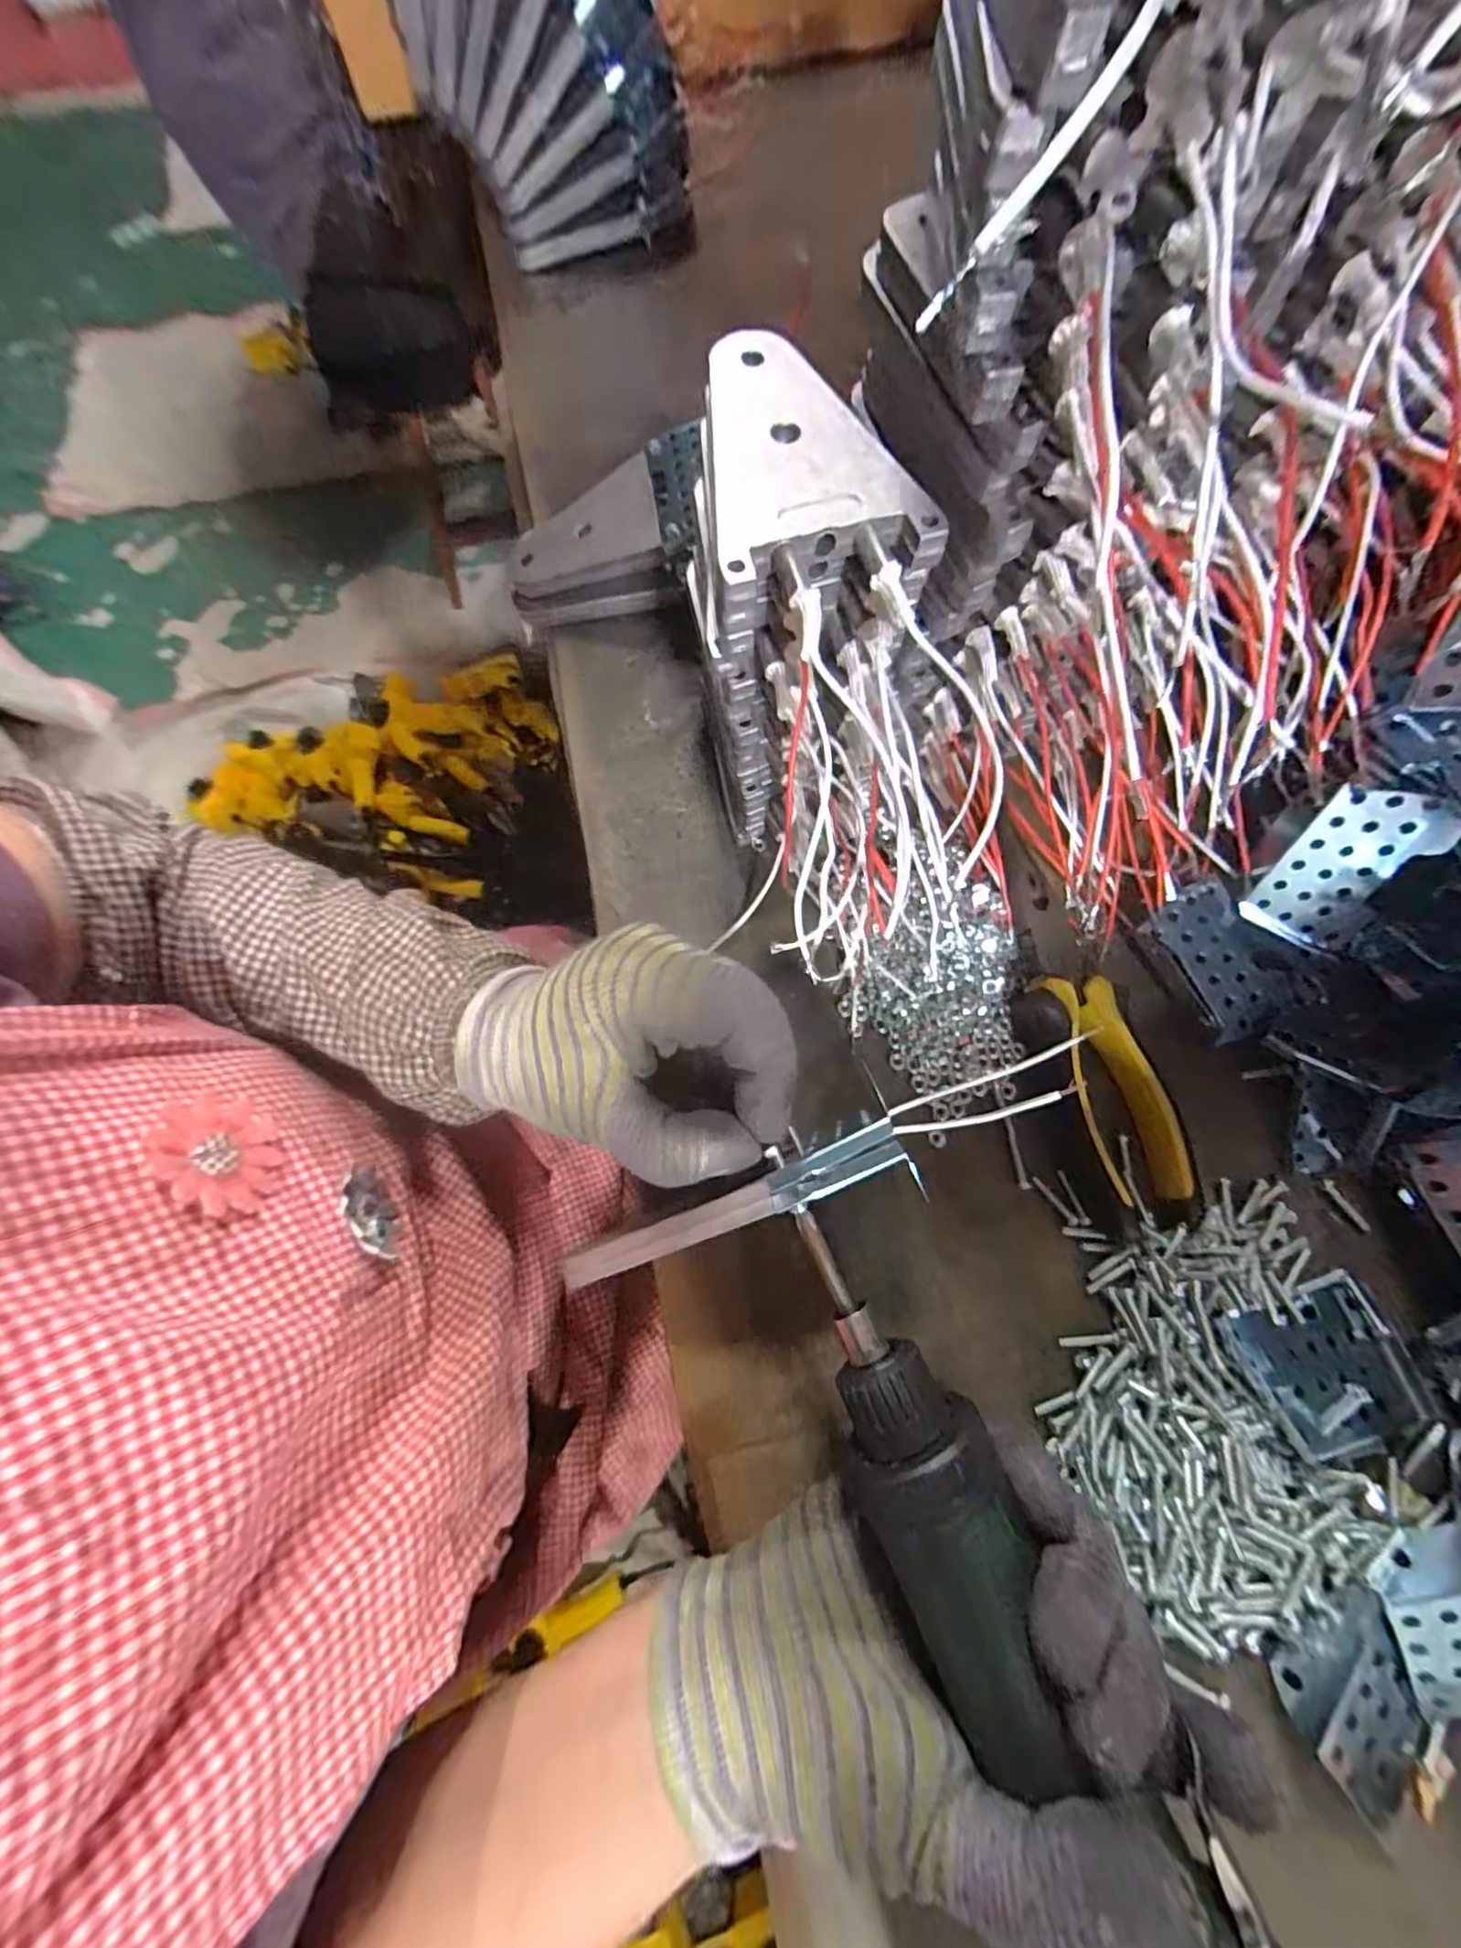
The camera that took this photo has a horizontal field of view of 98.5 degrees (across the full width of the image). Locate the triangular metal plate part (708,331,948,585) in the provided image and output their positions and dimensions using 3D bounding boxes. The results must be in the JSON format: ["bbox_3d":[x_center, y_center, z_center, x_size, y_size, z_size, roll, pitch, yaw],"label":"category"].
[{"bbox_3d":[0.026,-0.157,0.189,0.063,0.009,0.094,-4,71,0],"label":"triangular metal plate part"}]

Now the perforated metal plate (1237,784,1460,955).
[{"bbox_3d":[0.243,-0.041,0.249,0.040,0.064,0.004,24,46,12],"label":"perforated metal plate"}]

